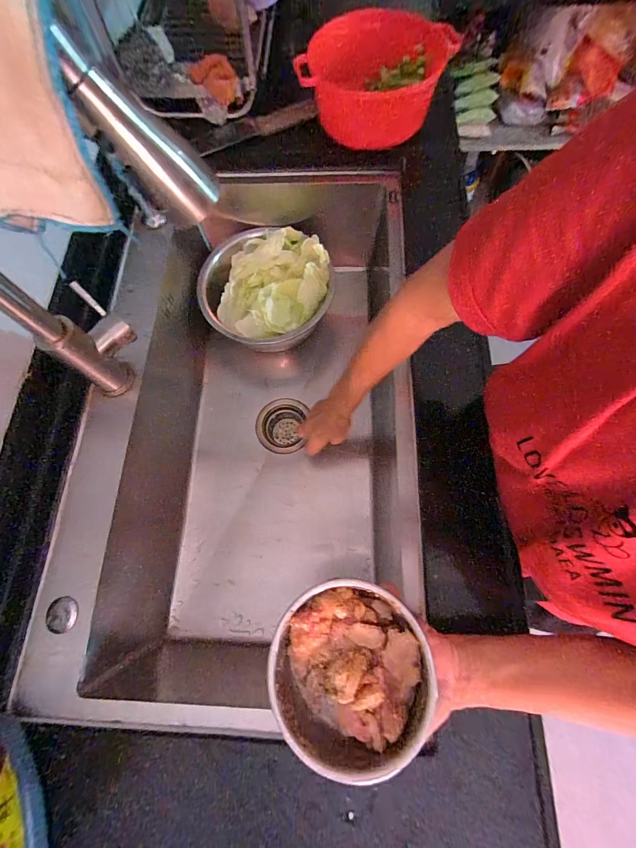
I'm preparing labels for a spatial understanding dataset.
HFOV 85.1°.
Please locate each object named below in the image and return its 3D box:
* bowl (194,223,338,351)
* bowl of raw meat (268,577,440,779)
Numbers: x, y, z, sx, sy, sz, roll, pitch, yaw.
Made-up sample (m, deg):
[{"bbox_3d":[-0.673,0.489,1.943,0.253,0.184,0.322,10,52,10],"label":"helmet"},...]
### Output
[{"bbox_3d":[-0.101,-0.256,0.658,0.226,0.142,0.233,-1,71,2],"label":"bowl"},{"bbox_3d":[0.024,0.199,0.290,0.120,0.066,0.120,-1,71,2],"label":"bowl of raw meat"}]

